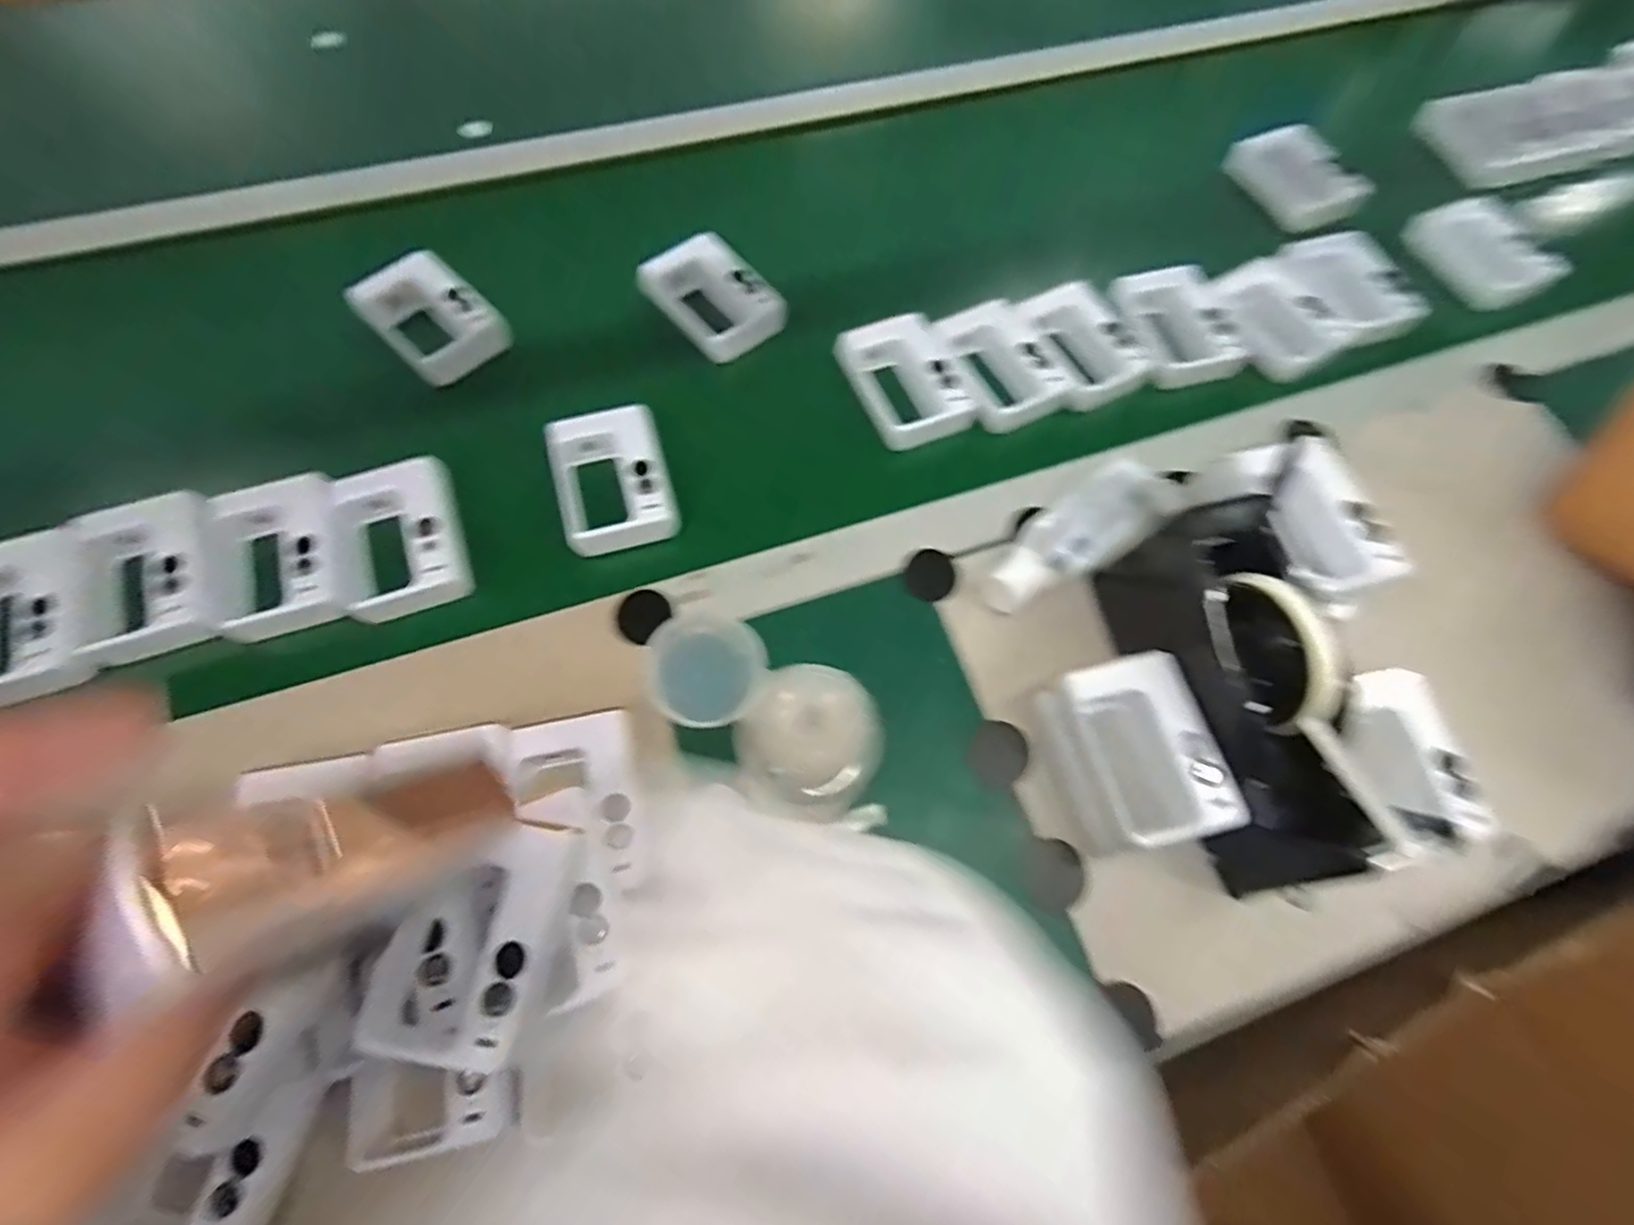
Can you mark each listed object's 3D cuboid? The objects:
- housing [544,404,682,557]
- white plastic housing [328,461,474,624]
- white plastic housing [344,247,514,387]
[{"bbox_3d":[-0.134,-0.085,0.454,0.072,0.024,0.100,-16,69,-6],"label":"housing"},{"bbox_3d":[-0.262,-0.048,0.435,0.071,0.031,0.095,-26,70,-10],"label":"white plastic housing"},{"bbox_3d":[-0.292,-0.224,0.518,0.104,0.041,0.073,42,74,15],"label":"white plastic housing"}]

